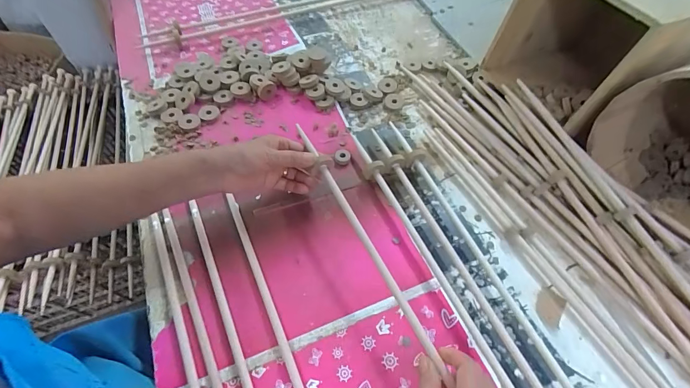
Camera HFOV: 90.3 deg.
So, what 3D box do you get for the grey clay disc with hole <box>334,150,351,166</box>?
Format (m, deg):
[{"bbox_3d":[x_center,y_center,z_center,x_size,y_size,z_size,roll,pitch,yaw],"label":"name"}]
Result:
[{"bbox_3d":[-0.004,-0.060,0.562,0.026,0.011,0.026,1,57,-1],"label":"grey clay disc with hole"}]

